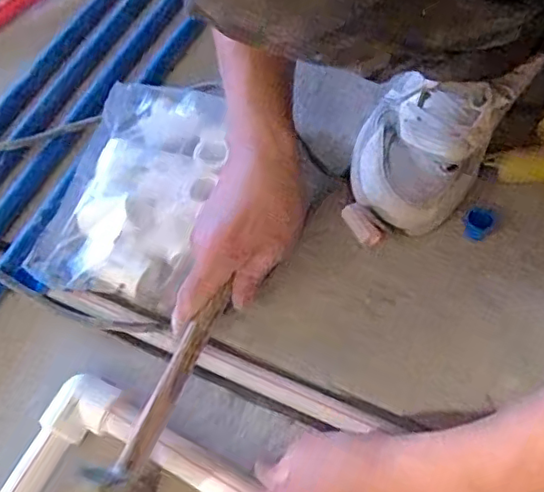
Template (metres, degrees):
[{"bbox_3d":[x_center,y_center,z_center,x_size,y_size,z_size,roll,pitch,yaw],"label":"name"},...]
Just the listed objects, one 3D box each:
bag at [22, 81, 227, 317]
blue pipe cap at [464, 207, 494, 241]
[{"bbox_3d":[-0.122,-0.055,0.536,0.133,0.049,0.211,12,64,8],"label":"bag"},{"bbox_3d":[0.182,-0.020,0.517,0.020,0.025,0.023,-28,65,-12],"label":"blue pipe cap"}]

